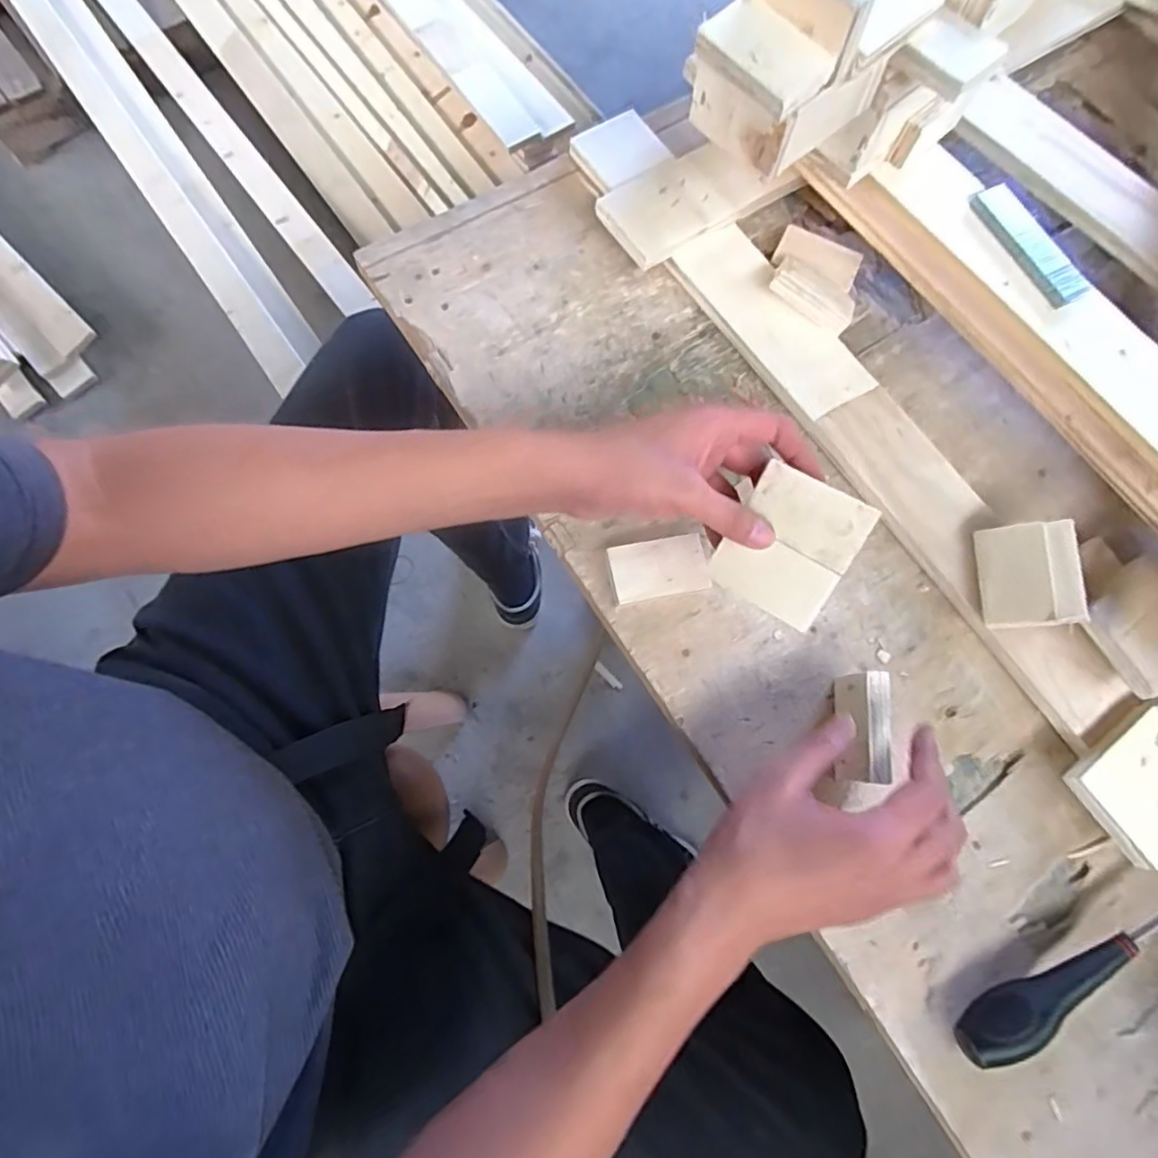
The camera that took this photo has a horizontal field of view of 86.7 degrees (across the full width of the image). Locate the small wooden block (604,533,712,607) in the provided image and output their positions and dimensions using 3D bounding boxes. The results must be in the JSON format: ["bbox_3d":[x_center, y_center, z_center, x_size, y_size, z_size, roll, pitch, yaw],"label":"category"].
[{"bbox_3d":[0.062,-0.008,0.484,0.075,0.018,0.047,-10,77,-4],"label":"small wooden block"}]

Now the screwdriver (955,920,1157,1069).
[{"bbox_3d":[0.393,0.236,0.413,0.318,0.027,0.027,-25,78,-7],"label":"screwdriver"}]

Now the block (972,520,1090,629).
[{"bbox_3d":[0.340,-0.002,0.463,0.052,0.037,0.078,2,76,-1],"label":"block"}]

